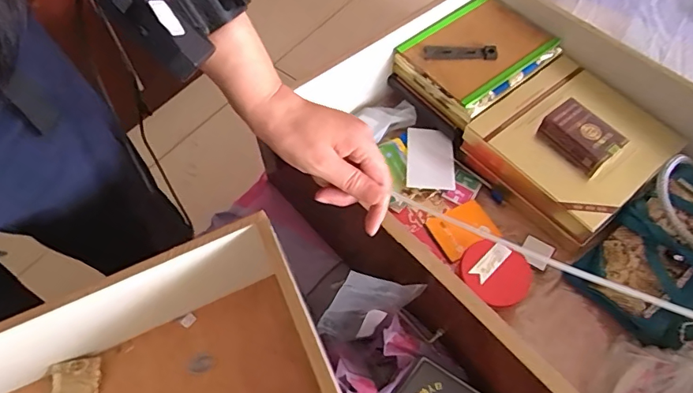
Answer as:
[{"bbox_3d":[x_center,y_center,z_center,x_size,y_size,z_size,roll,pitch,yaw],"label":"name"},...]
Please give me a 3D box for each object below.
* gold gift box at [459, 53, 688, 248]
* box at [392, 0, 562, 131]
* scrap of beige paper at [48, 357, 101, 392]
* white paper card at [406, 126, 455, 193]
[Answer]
[{"bbox_3d":[0.279,-0.067,0.615,0.186,0.050,0.190,-37,65,-19],"label":"gold gift box"},{"bbox_3d":[0.174,-0.191,0.664,0.175,0.049,0.139,-38,65,-19],"label":"box"},{"bbox_3d":[-0.295,0.205,0.530,0.050,0.013,0.054,-8,59,-3],"label":"scrap of beige paper"},{"bbox_3d":[0.108,-0.050,0.639,0.060,0.009,0.100,3,52,5],"label":"white paper card"}]

